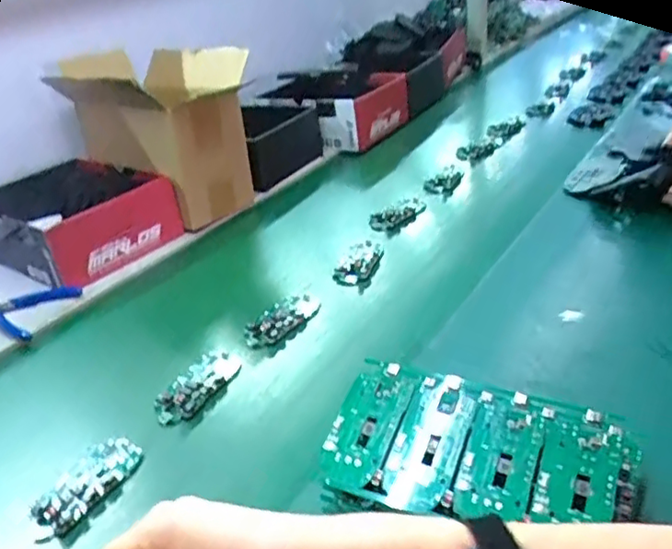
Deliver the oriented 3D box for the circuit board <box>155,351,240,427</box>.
[{"bbox_3d":[-0.132,0.108,0.606,0.043,0.019,0.098,10,36,26],"label":"circuit board"}]

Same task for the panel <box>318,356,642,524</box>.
[{"bbox_3d":[0.097,0.125,0.436,0.202,0.022,0.111,11,49,25],"label":"panel"}]

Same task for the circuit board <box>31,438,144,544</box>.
[{"bbox_3d":[-0.204,0.170,0.508,0.053,0.016,0.101,9,36,25],"label":"circuit board"}]

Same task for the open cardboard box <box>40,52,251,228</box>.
[{"bbox_3d":[-0.249,-0.208,0.922,0.235,0.213,0.188,18,40,34],"label":"open cardboard box"}]

